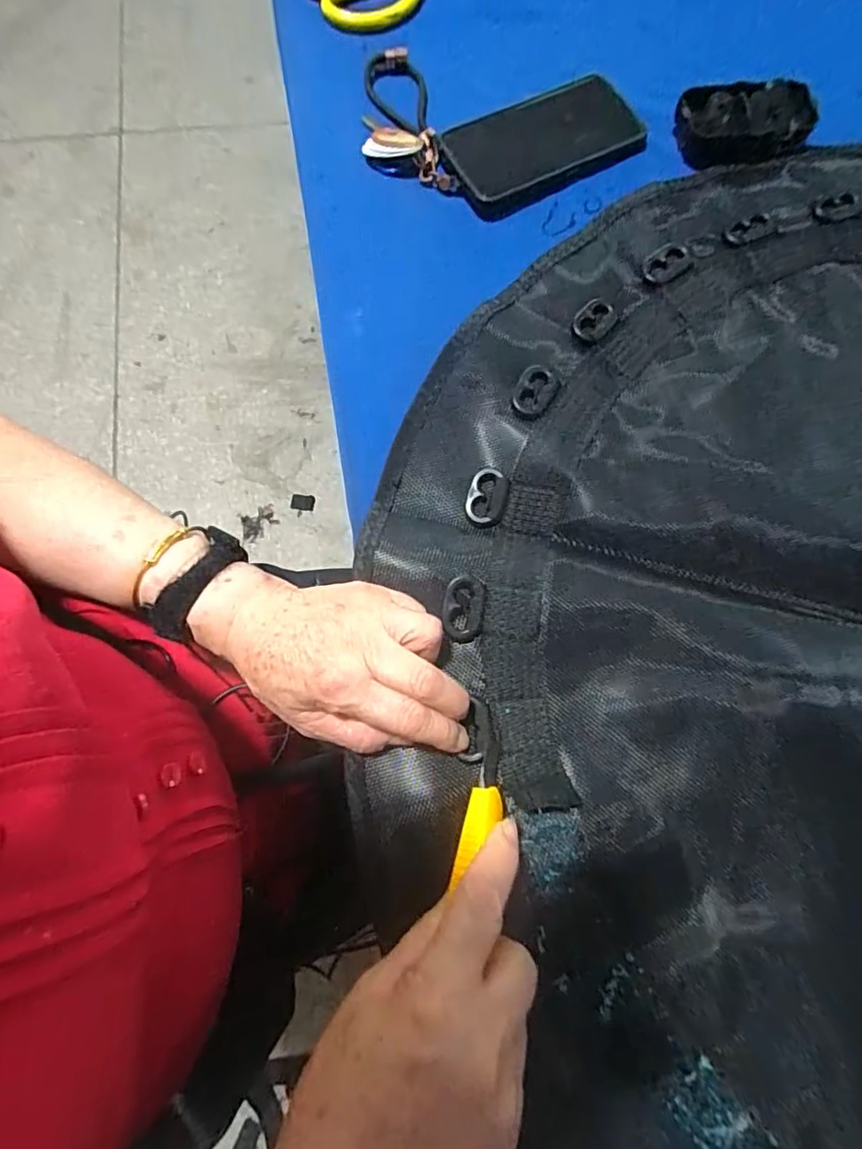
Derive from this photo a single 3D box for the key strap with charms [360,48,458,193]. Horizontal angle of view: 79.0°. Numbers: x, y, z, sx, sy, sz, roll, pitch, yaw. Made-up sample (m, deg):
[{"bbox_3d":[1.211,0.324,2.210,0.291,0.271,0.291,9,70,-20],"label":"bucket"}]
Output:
[{"bbox_3d":[-0.028,-0.375,0.430,0.064,0.016,0.144,-13,77,-4],"label":"key strap with charms"}]

